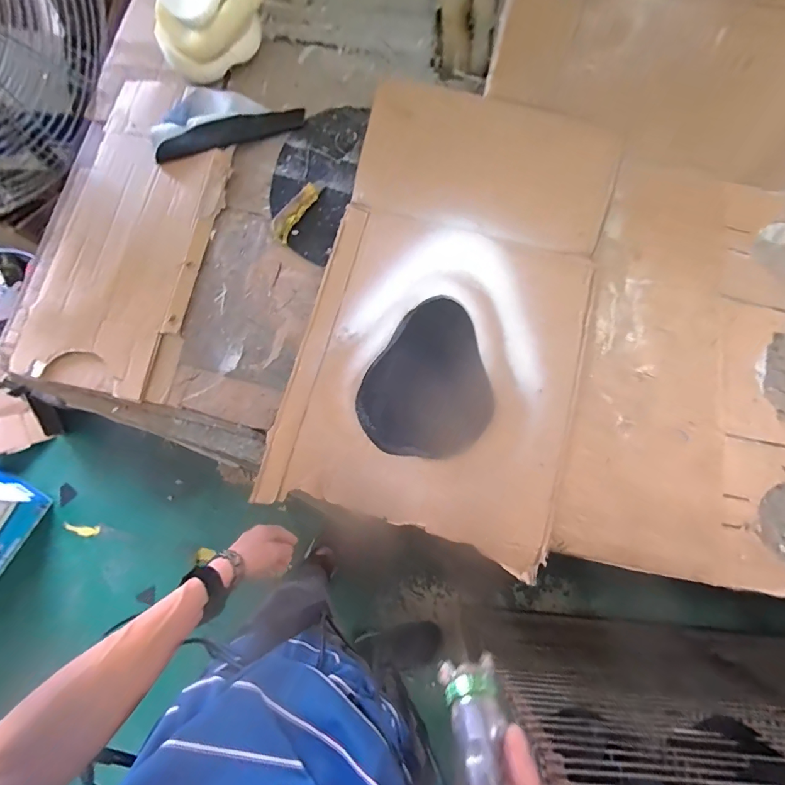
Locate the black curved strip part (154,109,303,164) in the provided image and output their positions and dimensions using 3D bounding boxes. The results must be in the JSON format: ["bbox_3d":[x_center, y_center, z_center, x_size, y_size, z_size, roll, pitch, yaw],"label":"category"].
[{"bbox_3d":[-0.302,-0.491,0.777,0.281,0.013,0.055,-25,90,-13],"label":"black curved strip part"}]

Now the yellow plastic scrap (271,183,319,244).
[{"bbox_3d":[-0.181,-0.331,0.755,0.040,0.023,0.127,26,78,9],"label":"yellow plastic scrap"}]

